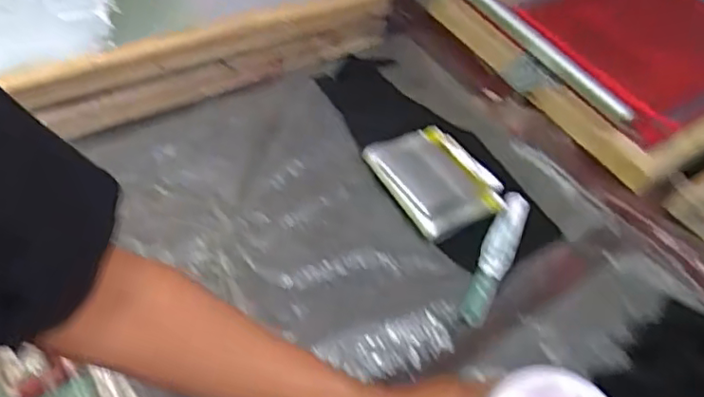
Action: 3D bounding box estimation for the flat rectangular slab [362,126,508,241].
[{"bbox_3d":[0.110,-0.035,0.791,0.132,0.032,0.169,-28,60,-20],"label":"flat rectangular slab"}]

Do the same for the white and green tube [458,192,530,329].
[{"bbox_3d":[0.180,0.073,0.757,0.046,0.039,0.216,23,54,11],"label":"white and green tube"}]

